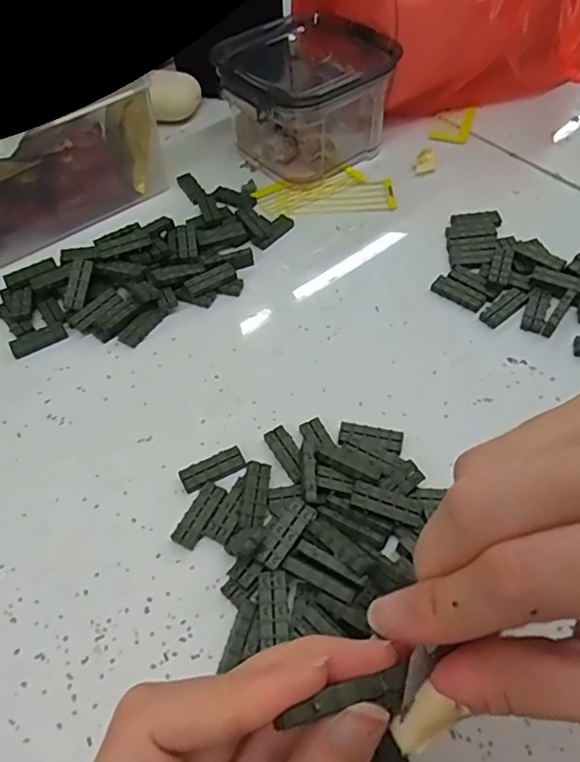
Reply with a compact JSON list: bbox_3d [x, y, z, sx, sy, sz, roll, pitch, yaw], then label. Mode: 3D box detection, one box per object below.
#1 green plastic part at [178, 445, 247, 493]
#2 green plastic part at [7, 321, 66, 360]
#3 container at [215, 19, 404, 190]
[{"bbox_3d":[-0.038,0.044,0.284,0.032,0.006,0.013,-26,57,-15],"label":"green plastic part"},{"bbox_3d":[-0.150,-0.025,0.342,0.032,0.005,0.013,-26,57,-15],"label":"green plastic part"},{"bbox_3d":[0.016,-0.198,0.412,0.108,0.068,0.085,-37,60,-22],"label":"container"}]

